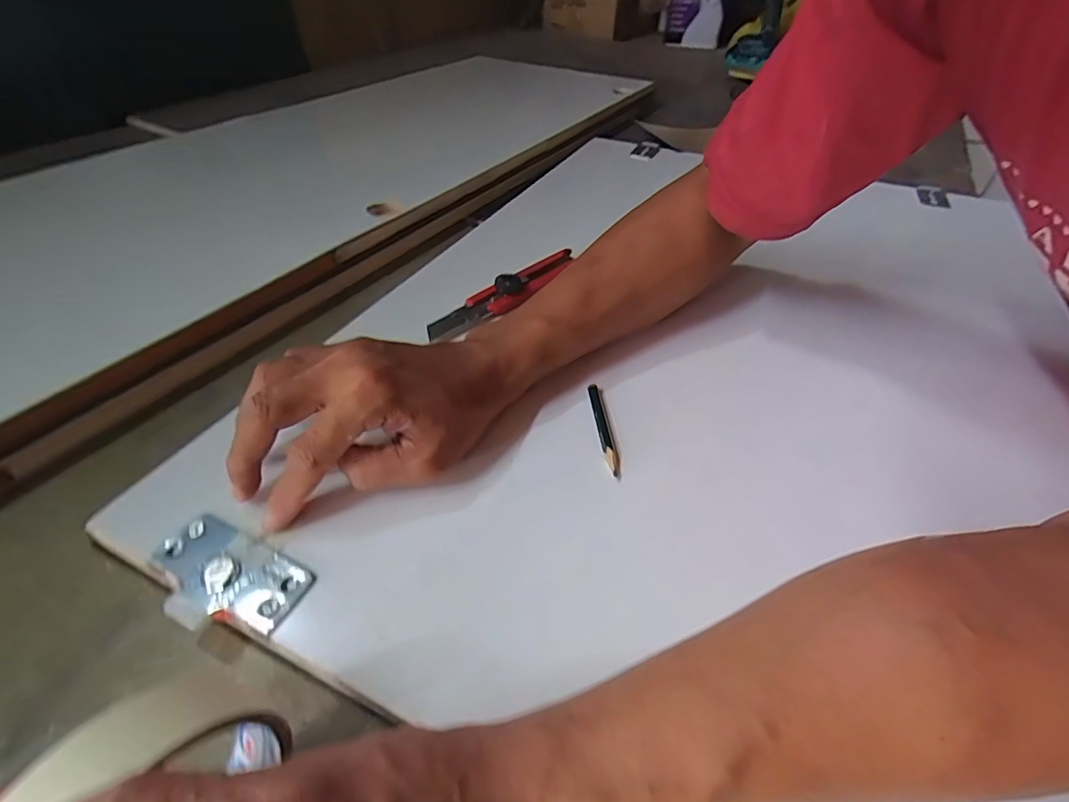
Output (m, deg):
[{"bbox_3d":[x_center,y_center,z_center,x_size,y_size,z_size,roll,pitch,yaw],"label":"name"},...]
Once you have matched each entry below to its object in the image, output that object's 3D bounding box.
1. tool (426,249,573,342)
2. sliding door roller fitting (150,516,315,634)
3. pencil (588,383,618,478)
[{"bbox_3d":[-0.020,-0.093,0.420,0.027,0.013,0.158,34,52,30],"label":"tool"},{"bbox_3d":[-0.148,0.083,0.246,0.079,0.006,0.034,19,49,16],"label":"sliding door roller fitting"},{"bbox_3d":[0.043,0.018,0.319,0.009,0.011,0.075,-2,44,-4],"label":"pencil"}]

